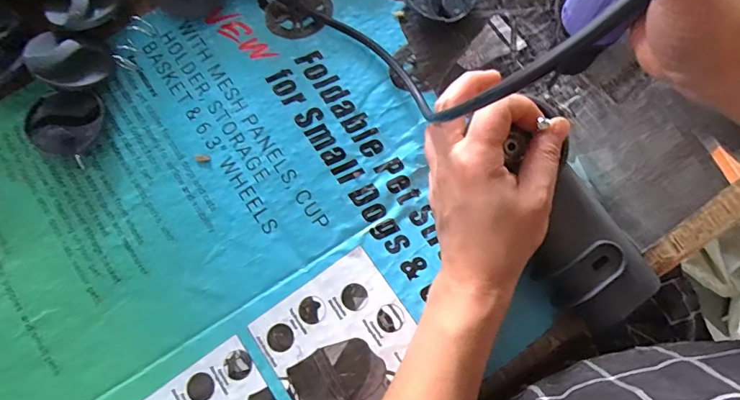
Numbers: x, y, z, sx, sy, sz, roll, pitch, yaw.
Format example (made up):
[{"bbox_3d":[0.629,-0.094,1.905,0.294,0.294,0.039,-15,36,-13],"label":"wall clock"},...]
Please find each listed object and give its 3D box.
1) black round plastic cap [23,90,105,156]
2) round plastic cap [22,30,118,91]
[{"bbox_3d":[-0.233,-0.057,0.318,0.054,0.017,0.050,0,79,1],"label":"black round plastic cap"},{"bbox_3d":[-0.232,-0.109,0.322,0.050,0.029,0.048,0,79,1],"label":"round plastic cap"}]

